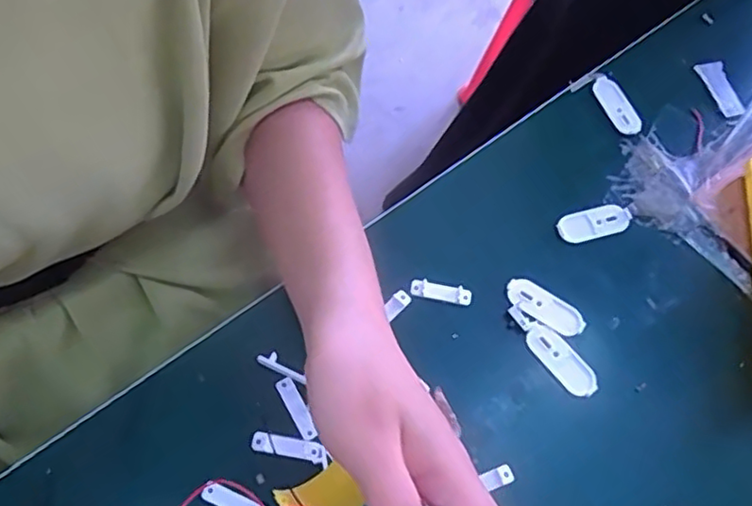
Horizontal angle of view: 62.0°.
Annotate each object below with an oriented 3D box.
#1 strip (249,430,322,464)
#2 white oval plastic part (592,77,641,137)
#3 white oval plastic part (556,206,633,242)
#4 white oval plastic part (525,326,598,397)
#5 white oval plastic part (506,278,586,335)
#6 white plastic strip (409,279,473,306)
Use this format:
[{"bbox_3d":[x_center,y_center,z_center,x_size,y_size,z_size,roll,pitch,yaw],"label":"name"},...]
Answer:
[{"bbox_3d":[-0.050,0.107,0.344,0.039,0.004,0.010,11,66,2],"label":"strip"},{"bbox_3d":[0.174,-0.106,0.453,0.016,0.005,0.050,-19,69,-11],"label":"white oval plastic part"},{"bbox_3d":[0.145,-0.020,0.414,0.051,0.004,0.019,-14,68,-9],"label":"white oval plastic part"},{"bbox_3d":[0.111,0.064,0.373,0.020,0.004,0.049,-37,73,-17],"label":"white oval plastic part"},{"bbox_3d":[0.104,0.033,0.387,0.051,0.004,0.021,31,68,10],"label":"white oval plastic part"},{"bbox_3d":[0.040,0.023,0.385,0.038,0.004,0.010,12,66,2],"label":"white plastic strip"}]

